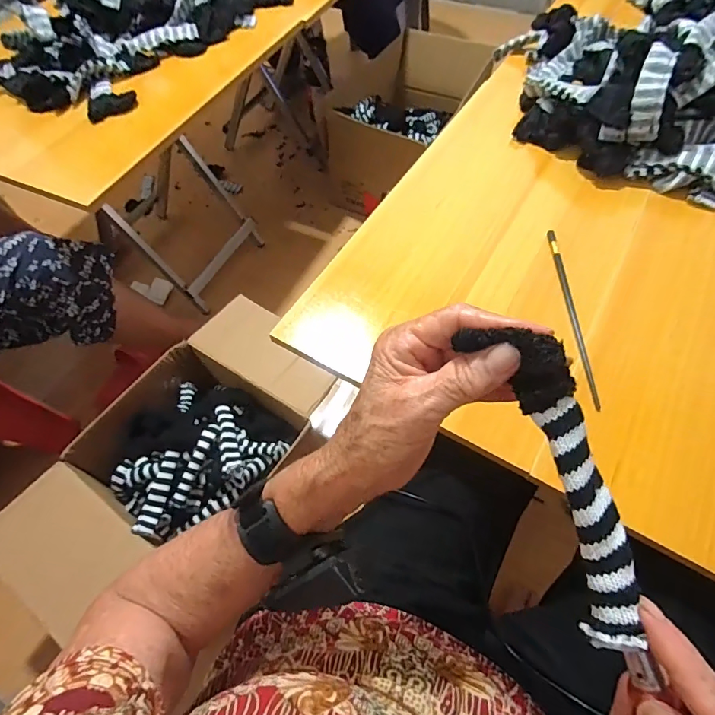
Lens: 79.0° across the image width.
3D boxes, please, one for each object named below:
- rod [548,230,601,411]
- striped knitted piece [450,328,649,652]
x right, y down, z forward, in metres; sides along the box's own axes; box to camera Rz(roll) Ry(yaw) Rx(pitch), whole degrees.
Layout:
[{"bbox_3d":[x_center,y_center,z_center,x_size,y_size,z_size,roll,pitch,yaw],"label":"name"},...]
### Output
[{"bbox_3d":[0.234,-0.054,0.475,0.008,0.004,0.236,1,59,3],"label":"rod"},{"bbox_3d":[0.097,0.054,0.207,0.041,0.018,0.151,-18,84,-8],"label":"striped knitted piece"}]

